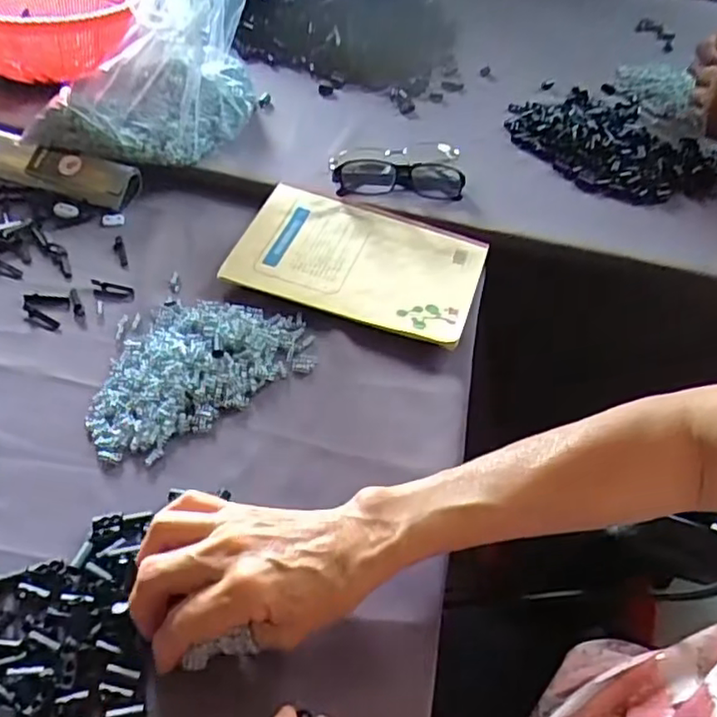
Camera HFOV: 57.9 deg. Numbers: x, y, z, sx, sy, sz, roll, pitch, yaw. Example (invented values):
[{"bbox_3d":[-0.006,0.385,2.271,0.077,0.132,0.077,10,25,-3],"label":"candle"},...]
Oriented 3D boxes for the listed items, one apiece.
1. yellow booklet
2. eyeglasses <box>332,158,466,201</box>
[{"bbox_3d":[0.002,-0.087,0.565,0.202,0.012,0.140,18,51,7],"label":"yellow booklet"},{"bbox_3d":[0.041,-0.170,0.633,0.126,0.031,0.041,-4,49,-10],"label":"eyeglasses"}]

